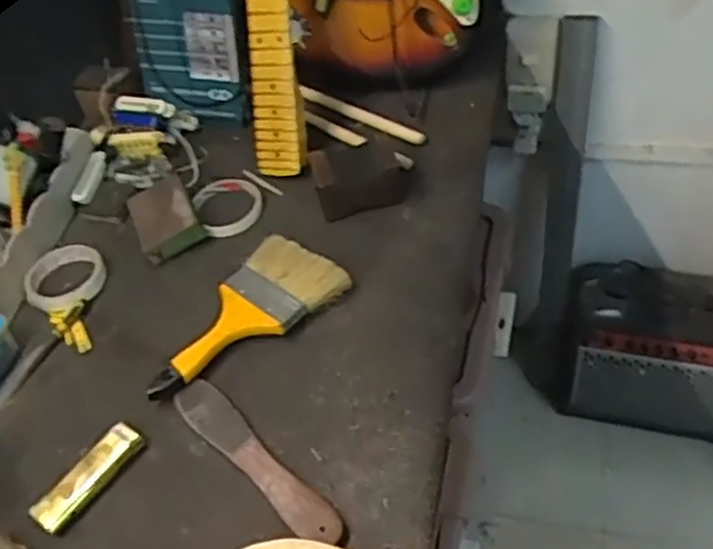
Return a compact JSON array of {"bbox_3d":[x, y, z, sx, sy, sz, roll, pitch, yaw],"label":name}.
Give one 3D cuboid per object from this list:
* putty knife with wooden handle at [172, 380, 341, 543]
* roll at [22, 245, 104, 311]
[{"bbox_3d":[-0.092,0.166,0.666,0.040,0.008,0.211,-38,54,-22],"label":"putty knife with wooden handle"},{"bbox_3d":[-0.327,-0.001,0.831,0.083,0.017,0.089,-5,49,6],"label":"roll"}]

